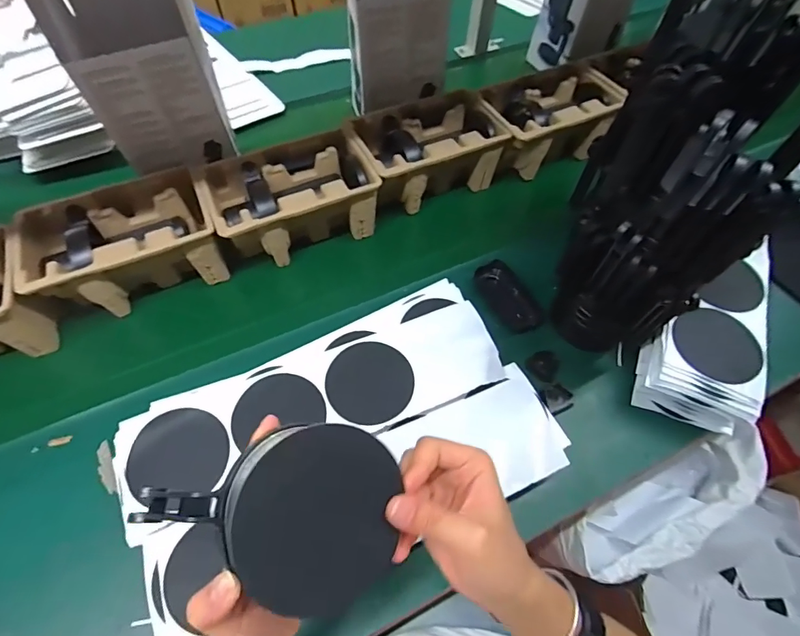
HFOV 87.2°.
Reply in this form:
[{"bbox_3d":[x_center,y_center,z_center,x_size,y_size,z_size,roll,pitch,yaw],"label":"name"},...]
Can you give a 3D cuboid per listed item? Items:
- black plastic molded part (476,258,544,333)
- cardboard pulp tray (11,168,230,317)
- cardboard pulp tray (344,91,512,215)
[{"bbox_3d":[0.150,-0.030,0.573,0.047,0.018,0.108,-21,61,-18],"label":"black plastic molded part"},{"bbox_3d":[-0.364,-0.095,0.565,0.224,0.100,0.136,-19,61,-17],"label":"cardboard pulp tray"},{"bbox_3d":[0.037,-0.260,0.676,0.225,0.109,0.145,-23,62,-18],"label":"cardboard pulp tray"}]

